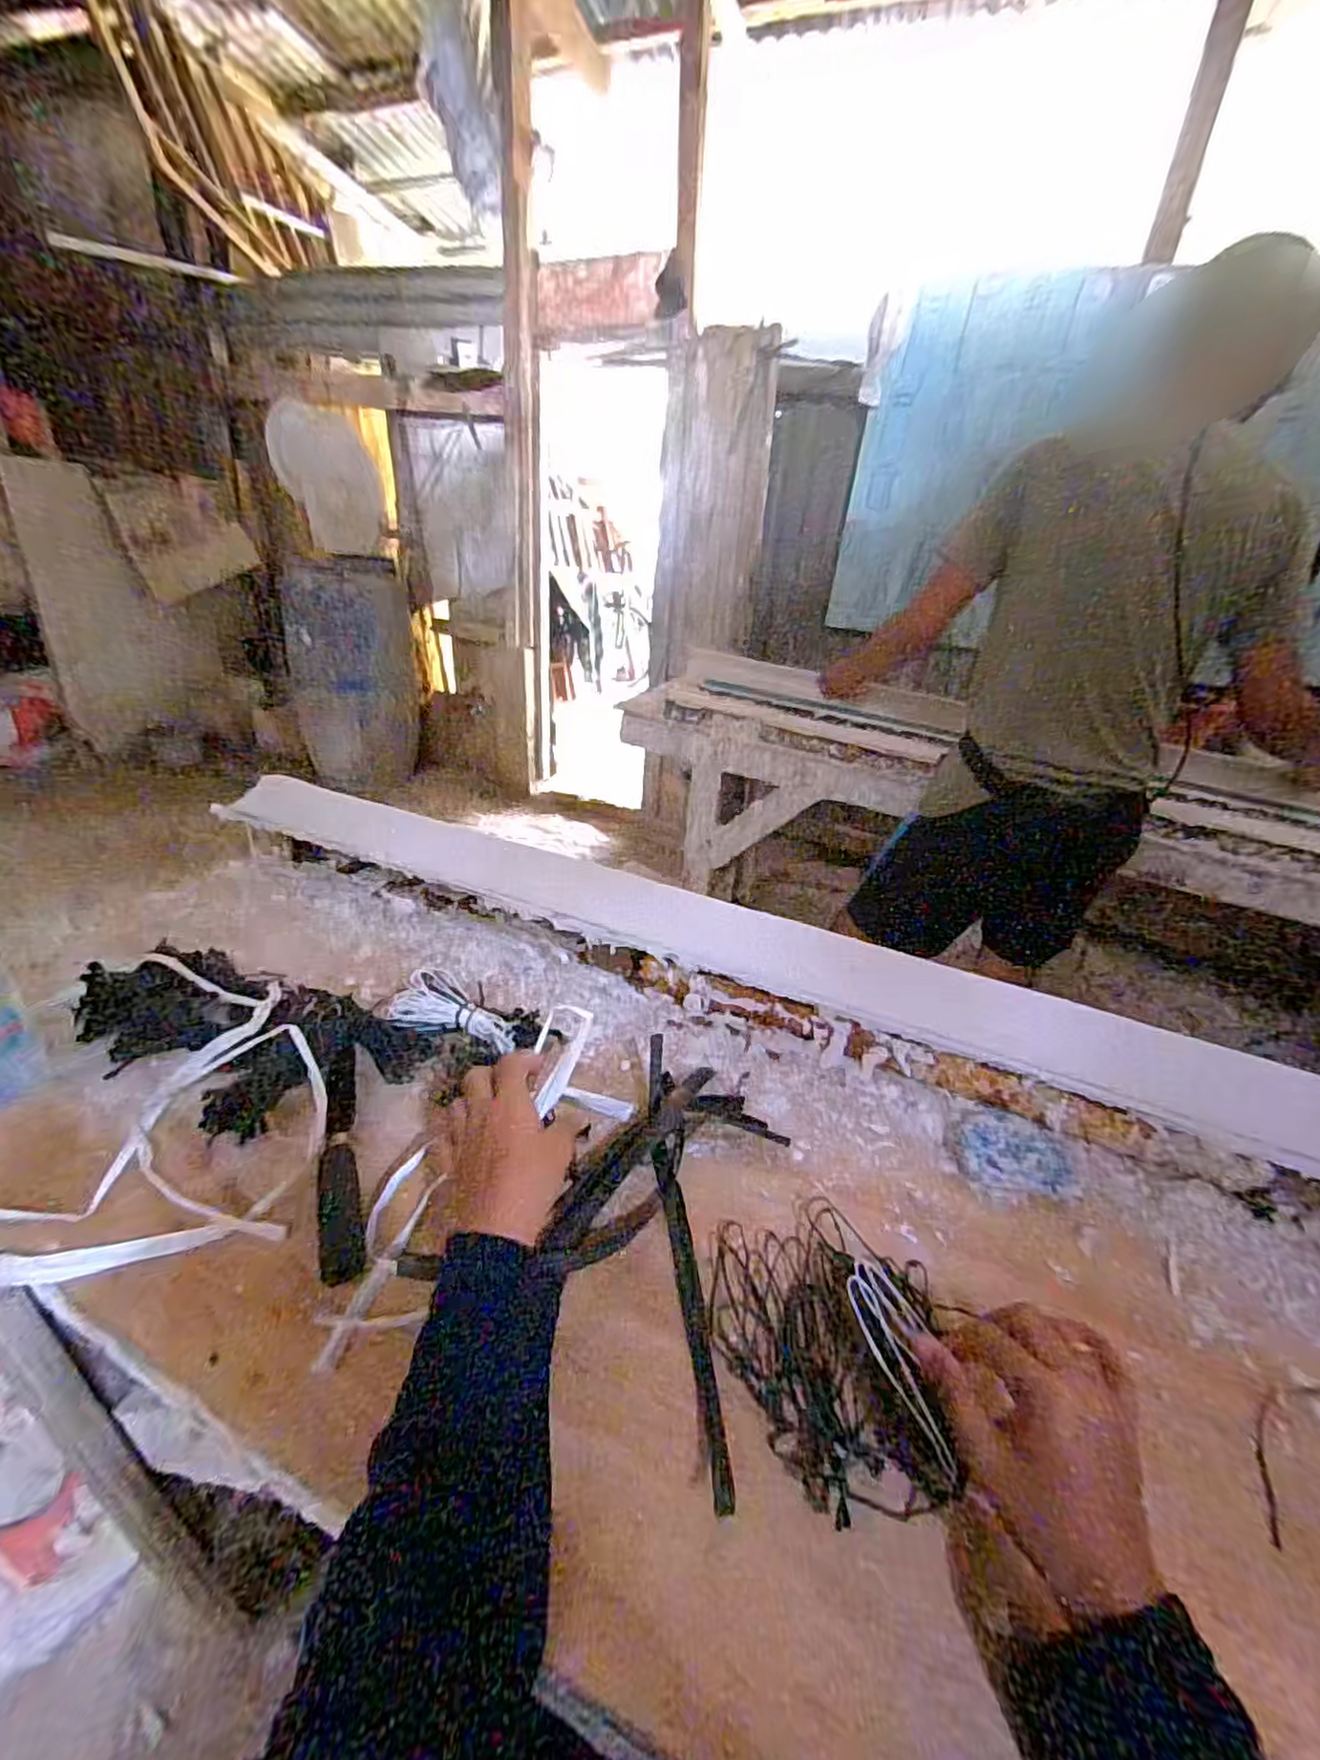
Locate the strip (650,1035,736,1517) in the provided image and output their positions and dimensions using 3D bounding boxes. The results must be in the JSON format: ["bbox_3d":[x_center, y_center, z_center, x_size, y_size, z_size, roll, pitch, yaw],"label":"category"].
[{"bbox_3d":[0.015,0.236,0.463,0.016,0.044,0.302,0,30,-10],"label":"strip"}]

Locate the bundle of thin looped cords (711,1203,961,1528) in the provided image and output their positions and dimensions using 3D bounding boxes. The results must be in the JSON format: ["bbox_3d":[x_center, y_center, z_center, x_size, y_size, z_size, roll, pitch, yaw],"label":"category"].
[{"bbox_3d":[0.101,0.275,0.410,0.137,0.032,0.165,11,30,9],"label":"bundle of thin looped cords"}]

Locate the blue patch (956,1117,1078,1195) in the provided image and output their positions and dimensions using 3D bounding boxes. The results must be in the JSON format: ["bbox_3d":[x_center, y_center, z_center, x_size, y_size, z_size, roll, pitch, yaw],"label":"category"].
[{"bbox_3d":[0.293,0.226,0.544,0.089,0.017,0.059,8,30,4],"label":"blue patch"}]

